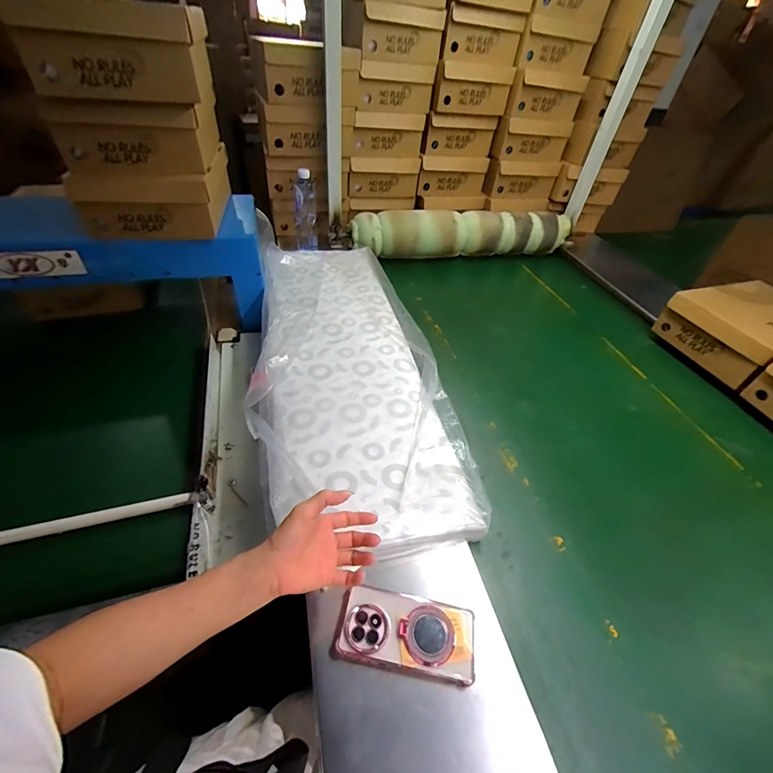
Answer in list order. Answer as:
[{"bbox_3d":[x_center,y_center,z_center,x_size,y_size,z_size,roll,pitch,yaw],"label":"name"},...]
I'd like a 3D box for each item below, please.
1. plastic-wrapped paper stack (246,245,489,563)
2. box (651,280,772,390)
[{"bbox_3d":[-0.097,-0.097,0.815,0.364,0.035,0.904,-5,44,-12],"label":"plastic-wrapped paper stack"},{"bbox_3d":[0.920,-0.141,0.940,0.326,0.125,0.259,-10,47,-19],"label":"box"}]

